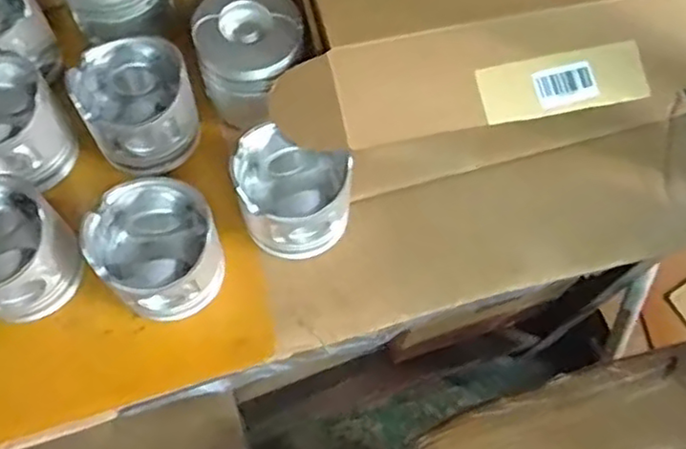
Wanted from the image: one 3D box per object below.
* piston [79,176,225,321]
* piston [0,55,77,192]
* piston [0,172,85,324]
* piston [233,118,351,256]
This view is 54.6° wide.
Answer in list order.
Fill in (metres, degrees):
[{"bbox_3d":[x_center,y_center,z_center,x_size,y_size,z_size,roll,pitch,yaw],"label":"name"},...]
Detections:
[{"bbox_3d":[-0.141,0.021,0.515,0.088,0.086,0.087,0,66,0],"label":"piston"},{"bbox_3d":[-0.278,-0.079,0.546,0.098,0.072,0.095,0,66,0],"label":"piston"},{"bbox_3d":[-0.256,0.020,0.504,0.088,0.085,0.085,0,66,0],"label":"piston"},{"bbox_3d":[-0.040,-0.024,0.540,0.091,0.082,0.083,0,66,0],"label":"piston"}]

